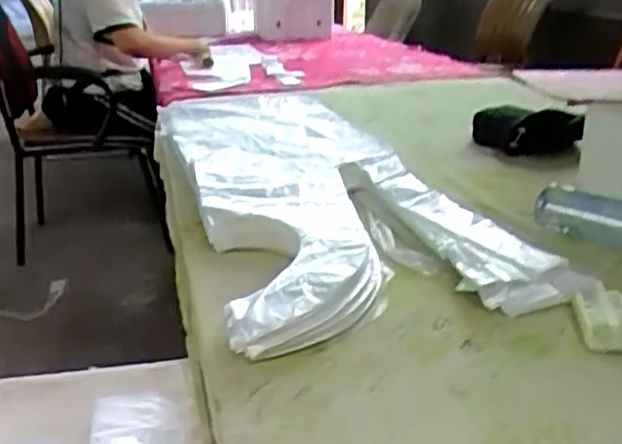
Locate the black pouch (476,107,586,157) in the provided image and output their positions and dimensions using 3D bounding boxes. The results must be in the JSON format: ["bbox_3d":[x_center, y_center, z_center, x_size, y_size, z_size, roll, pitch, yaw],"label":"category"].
[{"bbox_3d":[0.372,-0.156,1.195,0.205,0.077,0.041,10,24,27],"label":"black pouch"}]

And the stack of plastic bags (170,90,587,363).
[{"bbox_3d":[-0.019,-0.072,1.047,0.353,0.072,0.911,-7,22,-14],"label":"stack of plastic bags"}]

